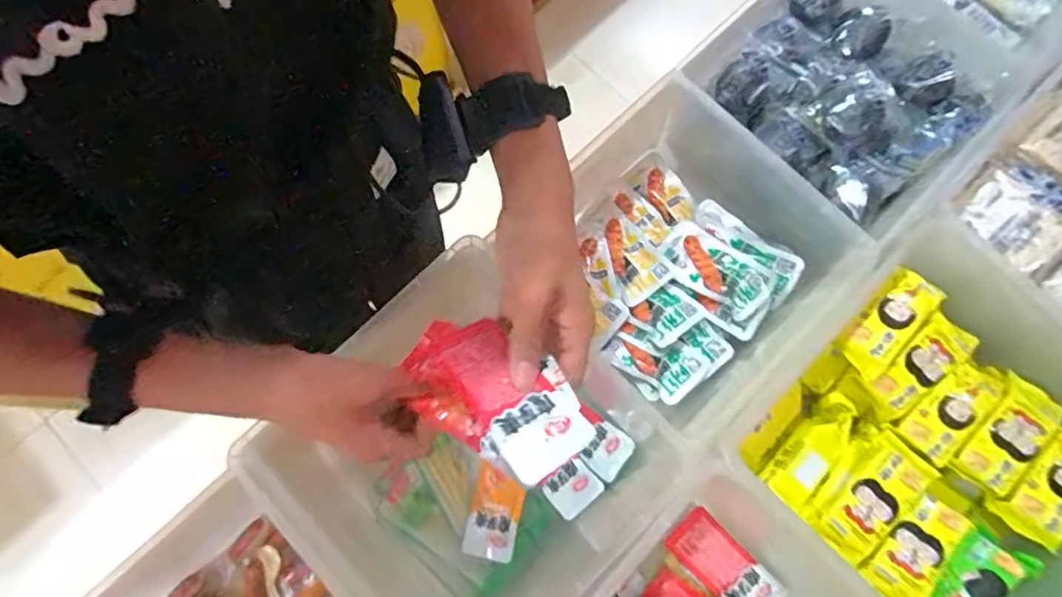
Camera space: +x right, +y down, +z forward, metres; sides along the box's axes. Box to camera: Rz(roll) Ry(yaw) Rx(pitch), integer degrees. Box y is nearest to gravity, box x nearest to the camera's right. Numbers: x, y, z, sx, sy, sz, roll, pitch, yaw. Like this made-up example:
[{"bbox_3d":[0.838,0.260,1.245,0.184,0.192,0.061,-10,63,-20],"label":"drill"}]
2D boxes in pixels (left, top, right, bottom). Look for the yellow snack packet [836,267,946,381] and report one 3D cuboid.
[{"bbox_3d":[0.325,0.021,0.520,0.046,0.014,0.100,43,86,11],"label":"yellow snack packet"}]

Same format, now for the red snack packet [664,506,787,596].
[{"bbox_3d":[0.186,0.258,0.550,0.051,0.015,0.113,-44,81,-10],"label":"red snack packet"}]

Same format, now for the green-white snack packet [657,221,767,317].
[{"bbox_3d":[0.212,-0.034,0.665,0.063,0.018,0.132,-42,66,-10],"label":"green-white snack packet"}]

